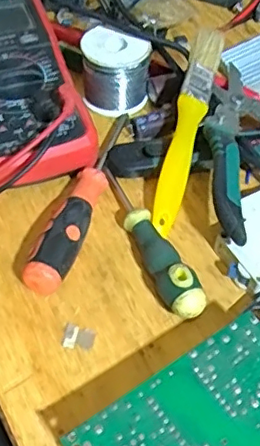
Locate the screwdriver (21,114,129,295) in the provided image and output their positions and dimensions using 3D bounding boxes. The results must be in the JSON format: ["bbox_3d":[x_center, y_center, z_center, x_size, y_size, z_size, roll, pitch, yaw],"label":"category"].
[{"bbox_3d":[-0.027,-0.023,0.396,0.021,0.023,0.165,17,53,11],"label":"screwdriver"}]

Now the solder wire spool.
[{"bbox_3d":[-0.011,-0.122,0.468,0.054,0.053,0.047,-1,52,-3],"label":"solder wire spool"}]

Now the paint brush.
[{"bbox_3d":[0.042,-0.071,0.423,0.022,0.014,0.166,13,71,11],"label":"paint brush"}]

